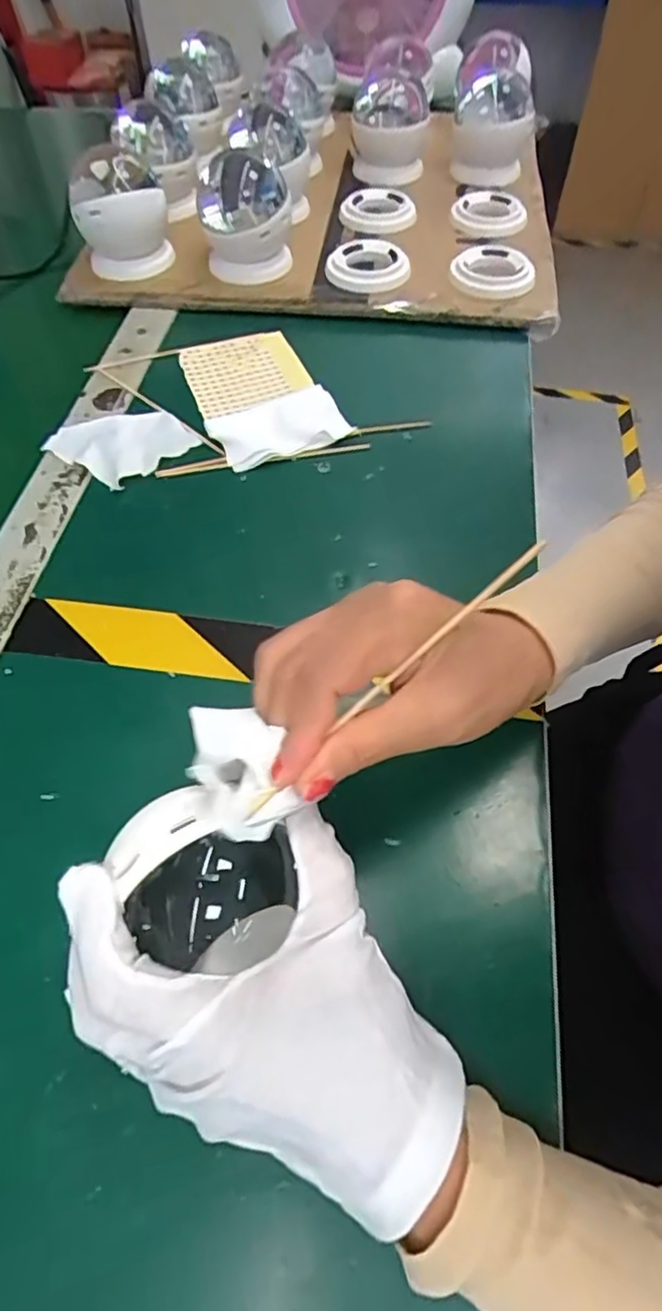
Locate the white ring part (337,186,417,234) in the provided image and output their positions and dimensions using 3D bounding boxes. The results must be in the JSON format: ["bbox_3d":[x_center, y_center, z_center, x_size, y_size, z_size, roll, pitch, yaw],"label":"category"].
[{"bbox_3d":[0.044,-0.428,0.597,0.076,0.015,0.076,0,57,0],"label":"white ring part"}]

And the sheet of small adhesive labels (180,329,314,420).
[{"bbox_3d":[-0.068,-0.224,0.493,0.092,0.007,0.062,-23,78,-17],"label":"sheet of small adhesive labels"}]

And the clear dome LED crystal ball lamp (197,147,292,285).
[{"bbox_3d":[-0.069,-0.352,0.509,0.072,0.077,0.080,-3,58,-3],"label":"clear dome LED crystal ball lamp"}]

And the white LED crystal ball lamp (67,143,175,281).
[{"bbox_3d":[-0.173,-0.367,0.515,0.072,0.073,0.071,-12,59,-8],"label":"white LED crystal ball lamp"}]

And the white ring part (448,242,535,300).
[{"bbox_3d":[0.134,-0.322,0.525,0.076,0.009,0.064,-39,69,-18],"label":"white ring part"}]

